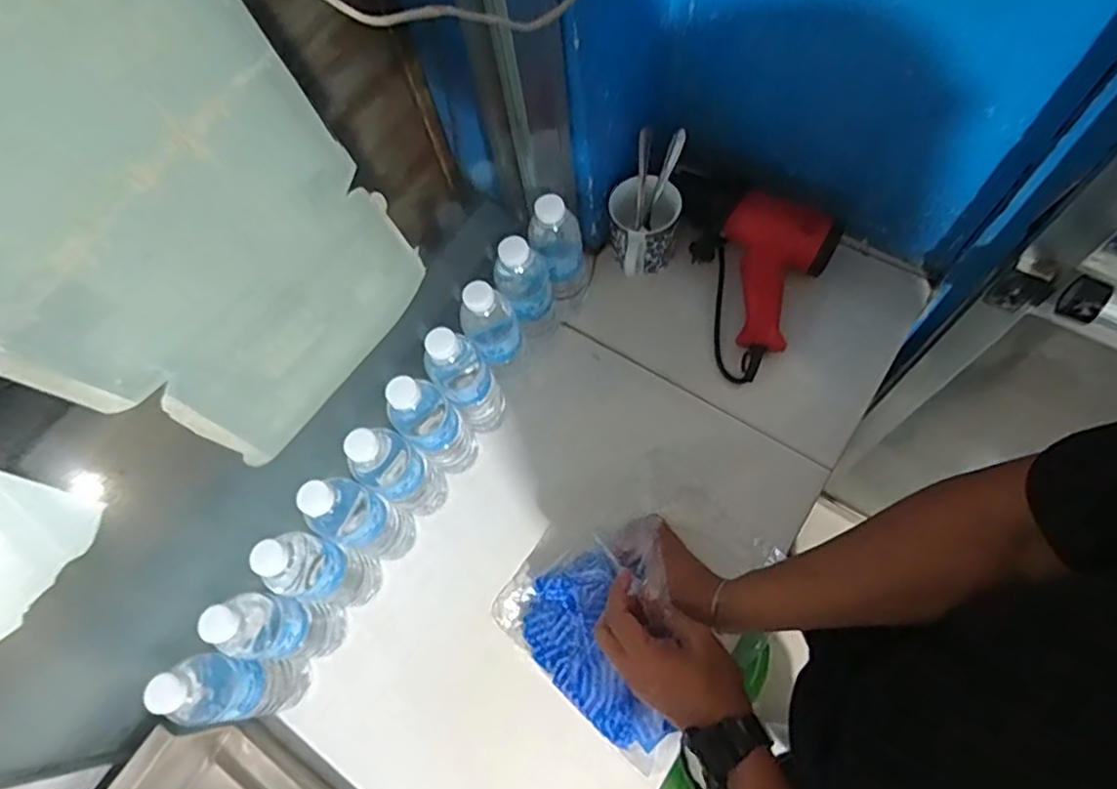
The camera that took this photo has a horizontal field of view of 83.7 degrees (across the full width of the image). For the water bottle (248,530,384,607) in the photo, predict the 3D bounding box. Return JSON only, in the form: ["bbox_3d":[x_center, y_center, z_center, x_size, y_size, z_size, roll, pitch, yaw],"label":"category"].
[{"bbox_3d":[-0.241,0.181,0.640,0.055,0.206,0.058,-2,67,5],"label":"water bottle"}]

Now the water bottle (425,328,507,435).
[{"bbox_3d":[-0.101,-0.008,0.708,0.065,0.213,0.058,-20,67,-3],"label":"water bottle"}]

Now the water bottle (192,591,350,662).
[{"bbox_3d":[-0.276,0.236,0.628,0.054,0.200,0.055,-2,67,5],"label":"water bottle"}]

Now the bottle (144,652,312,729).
[{"bbox_3d":[-0.303,0.281,0.598,0.053,0.198,0.054,-2,67,5],"label":"bottle"}]

